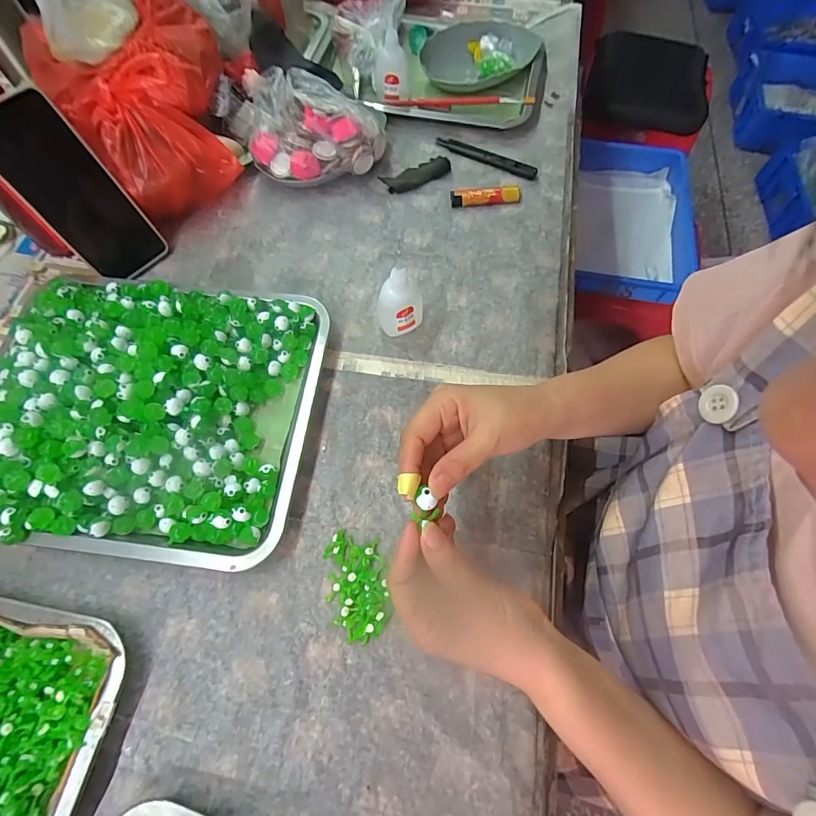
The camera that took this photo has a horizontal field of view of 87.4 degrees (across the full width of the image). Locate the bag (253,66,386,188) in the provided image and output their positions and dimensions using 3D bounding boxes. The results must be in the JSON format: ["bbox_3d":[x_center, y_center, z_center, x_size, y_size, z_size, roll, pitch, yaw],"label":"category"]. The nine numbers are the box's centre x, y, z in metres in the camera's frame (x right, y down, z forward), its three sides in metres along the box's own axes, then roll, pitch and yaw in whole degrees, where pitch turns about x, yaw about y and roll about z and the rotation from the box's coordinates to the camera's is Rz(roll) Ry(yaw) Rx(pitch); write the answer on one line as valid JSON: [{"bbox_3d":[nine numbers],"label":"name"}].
[{"bbox_3d":[-0.108,-0.330,0.503,0.160,0.081,0.130,-6,66,-2],"label":"bag"}]

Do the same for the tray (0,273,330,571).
[{"bbox_3d":[-0.238,-0.009,0.378,0.288,0.056,0.256,7,66,3],"label":"tray"}]

